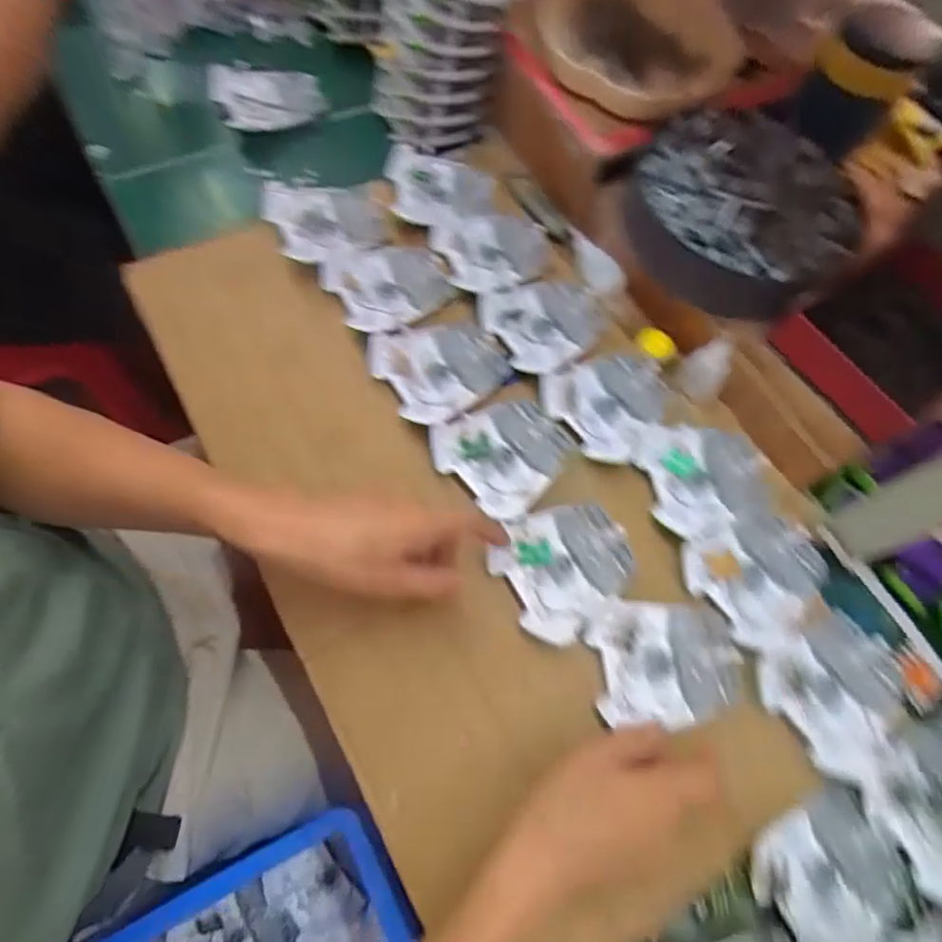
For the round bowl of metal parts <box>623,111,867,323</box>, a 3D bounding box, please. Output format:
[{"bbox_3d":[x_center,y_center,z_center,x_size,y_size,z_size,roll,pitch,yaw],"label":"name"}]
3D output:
[{"bbox_3d":[0.250,-0.239,0.578,0.200,0.094,0.183,1,67,-2],"label":"round bowl of metal parts"}]

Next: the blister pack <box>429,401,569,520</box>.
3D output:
[{"bbox_3d":[0.028,-0.019,0.524,0.099,0.018,0.102,41,71,14],"label":"blister pack"}]

